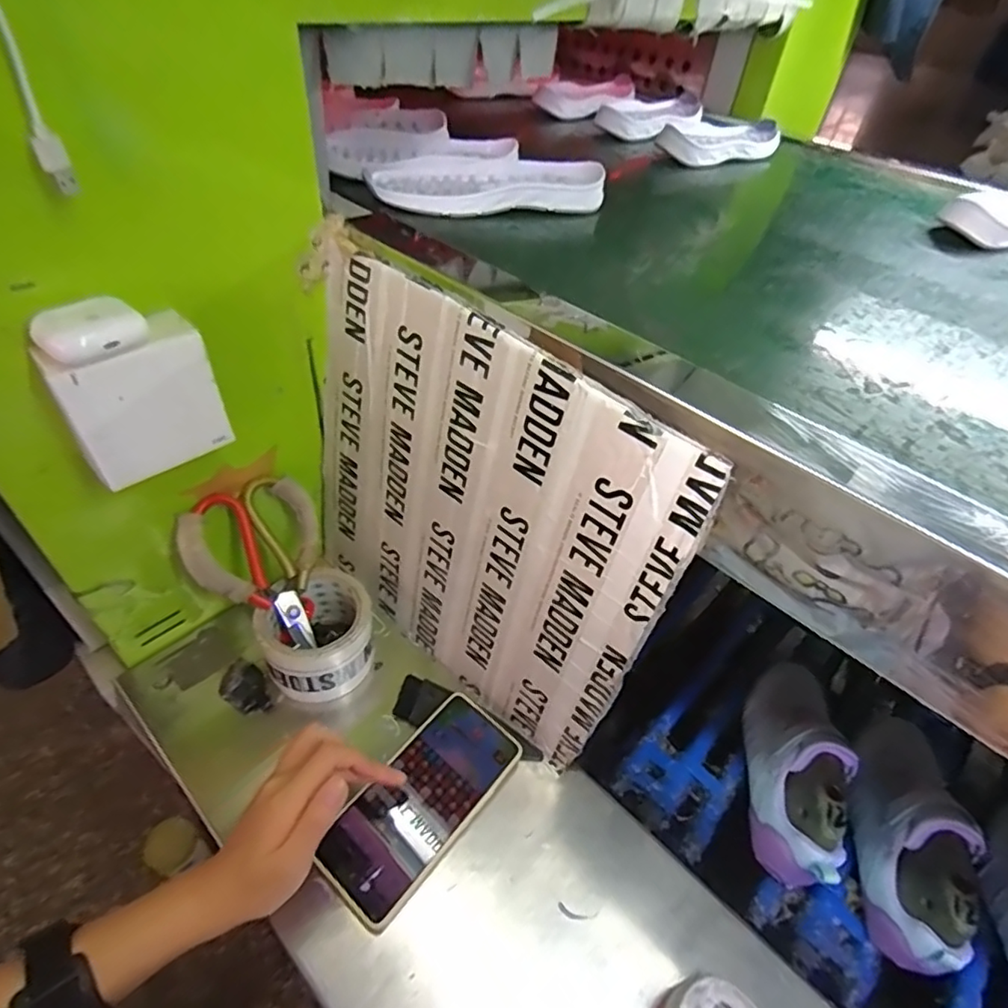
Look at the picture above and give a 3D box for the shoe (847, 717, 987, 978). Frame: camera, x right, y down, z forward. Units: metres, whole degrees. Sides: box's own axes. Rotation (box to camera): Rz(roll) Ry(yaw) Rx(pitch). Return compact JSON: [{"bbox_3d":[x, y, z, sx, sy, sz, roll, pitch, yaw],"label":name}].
[{"bbox_3d":[0.340,0.270,0.482,0.064,0.077,0.189,22,47,15],"label":"shoe"}]

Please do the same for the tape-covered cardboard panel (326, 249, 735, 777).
[{"bbox_3d":[-0.032,0.020,0.457,0.320,0.329,0.010,37,43,24],"label":"tape-covered cardboard panel"}]

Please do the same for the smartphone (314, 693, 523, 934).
[{"bbox_3d":[-0.064,0.236,0.463,0.078,0.017,0.167,31,54,23],"label":"smartphone"}]

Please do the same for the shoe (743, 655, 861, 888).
[{"bbox_3d":[0.259,0.221,0.513,0.065,0.075,0.193,14,45,7],"label":"shoe"}]

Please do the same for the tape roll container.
[{"bbox_3d":[-0.168,0.124,0.526,0.093,0.078,0.092,-18,50,-23],"label":"tape roll container"}]

